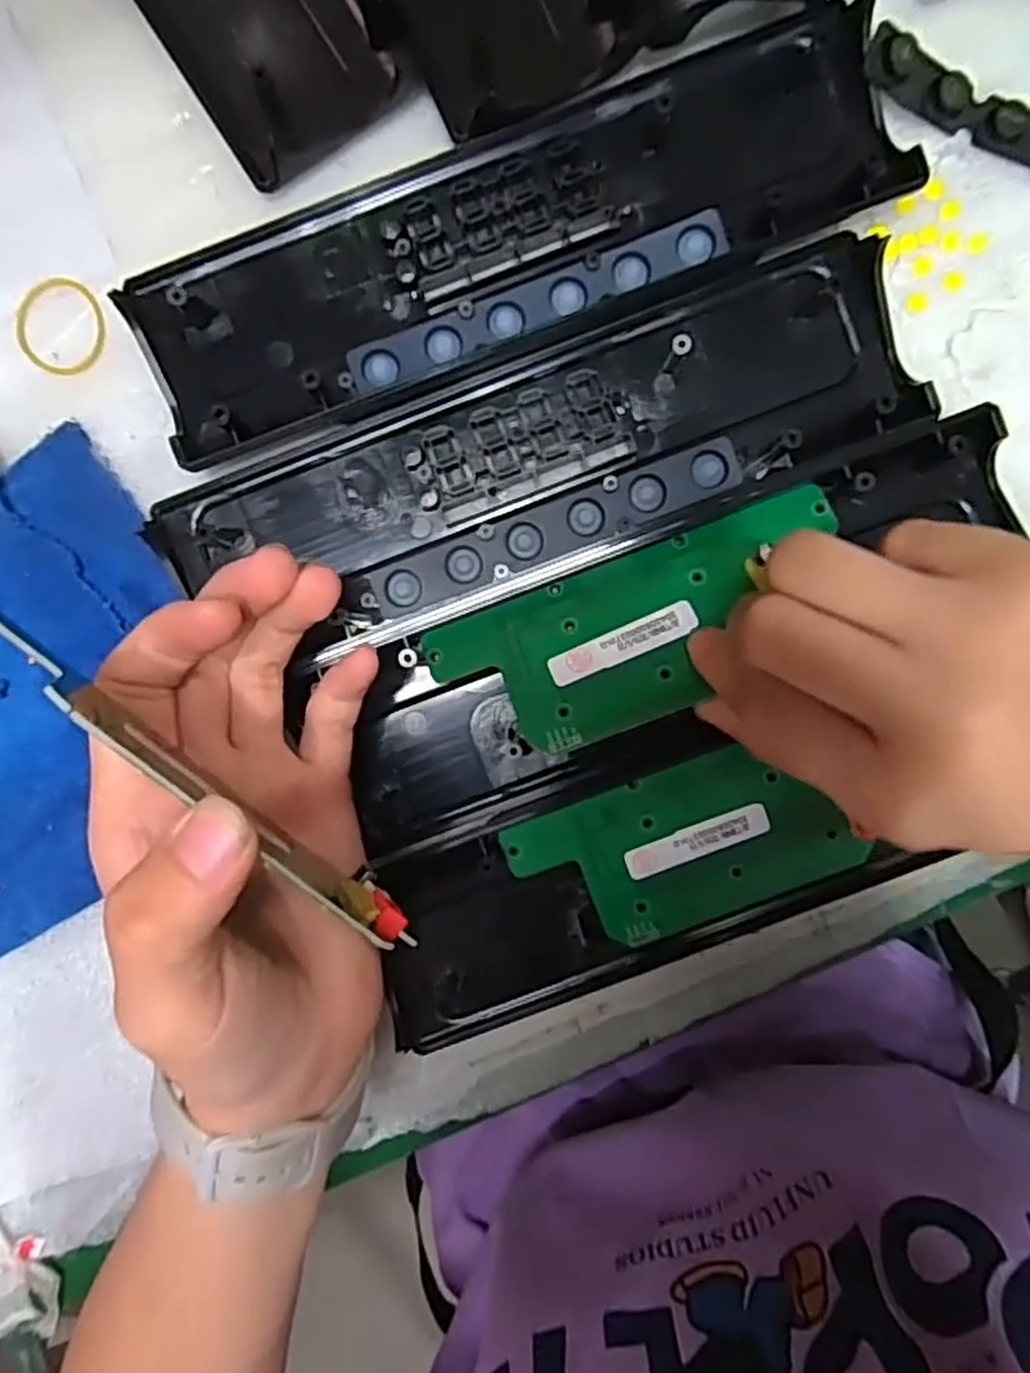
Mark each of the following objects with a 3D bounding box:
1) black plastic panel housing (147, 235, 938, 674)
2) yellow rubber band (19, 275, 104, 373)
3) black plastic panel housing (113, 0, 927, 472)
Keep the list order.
[{"bbox_3d":[0.009,-0.071,0.254,0.240,0.013,0.066,-21,92,1],"label":"black plastic panel housing"},{"bbox_3d":[-0.152,-0.120,0.256,0.029,0.004,0.030,0,92,0],"label":"yellow rubber band"},{"bbox_3d":[0.000,-0.143,0.248,0.244,0.014,0.062,-20,92,1],"label":"black plastic panel housing"}]

